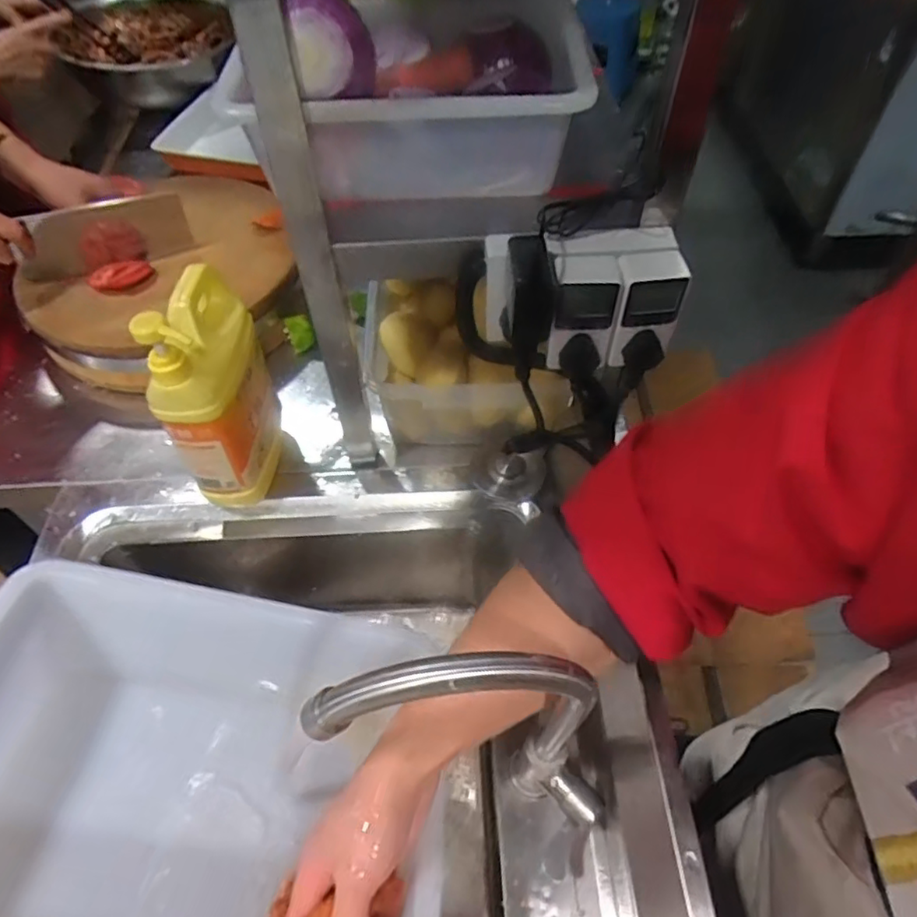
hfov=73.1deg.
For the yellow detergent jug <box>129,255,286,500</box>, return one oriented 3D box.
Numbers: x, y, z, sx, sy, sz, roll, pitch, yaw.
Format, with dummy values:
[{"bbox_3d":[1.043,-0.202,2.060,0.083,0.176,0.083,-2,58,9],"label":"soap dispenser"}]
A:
[{"bbox_3d":[-0.240,-0.076,0.617,0.075,0.227,0.149,-5,54,-3],"label":"yellow detergent jug"}]

